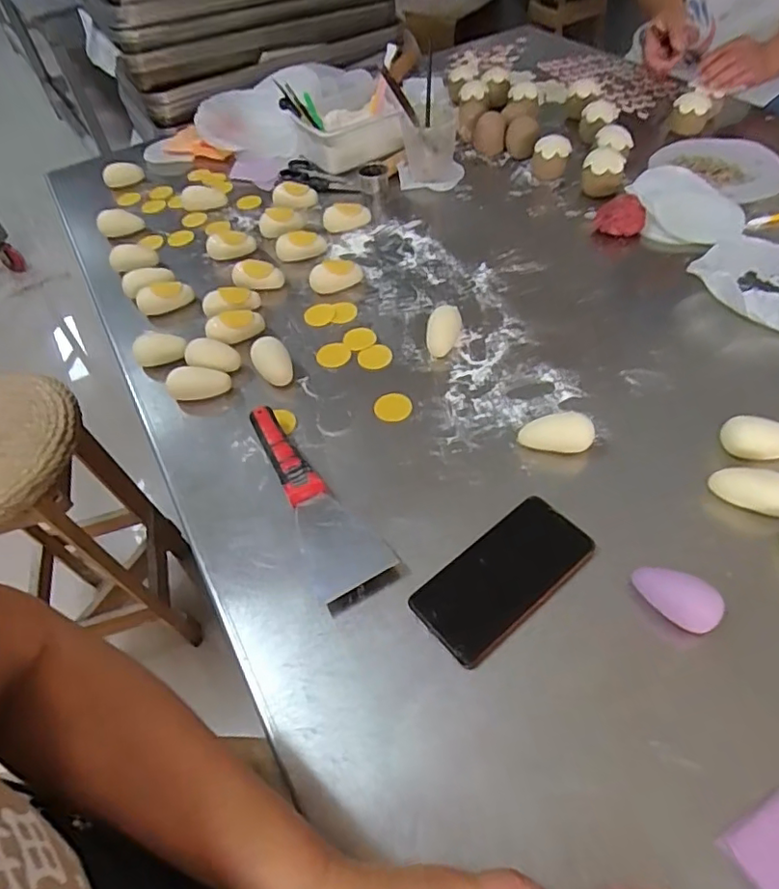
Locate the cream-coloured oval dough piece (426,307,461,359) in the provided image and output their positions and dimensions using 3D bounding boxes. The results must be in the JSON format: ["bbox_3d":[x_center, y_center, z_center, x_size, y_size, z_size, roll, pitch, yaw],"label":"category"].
[{"bbox_3d":[0.065,-0.136,0.686,0.037,0.020,0.069,6,52,11],"label":"cream-coloured oval dough piece"}]

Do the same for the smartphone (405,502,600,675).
[{"bbox_3d":[0.097,0.111,0.486,0.155,0.013,0.075,-35,56,-21],"label":"smartphone"}]

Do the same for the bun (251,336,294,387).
[{"bbox_3d":[-0.136,-0.094,0.666,0.041,0.031,0.057,-21,52,-10],"label":"bun"}]

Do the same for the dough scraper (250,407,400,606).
[{"bbox_3d":[-0.070,0.045,0.545,0.070,0.033,0.214,-23,52,-12],"label":"dough scraper"}]

